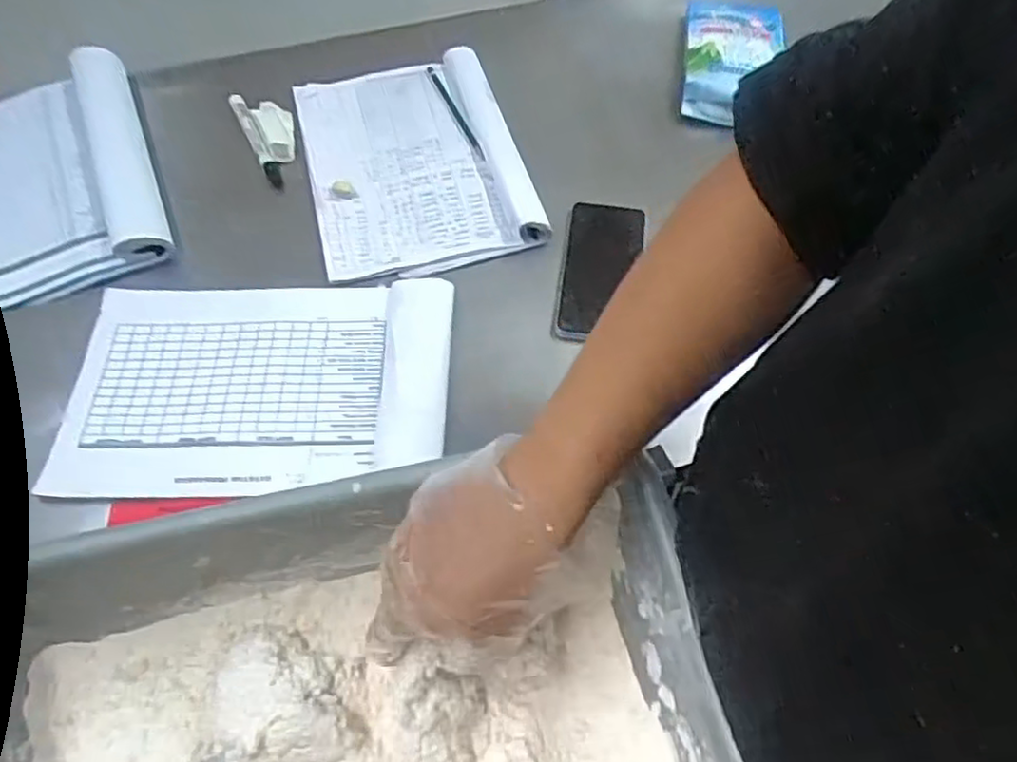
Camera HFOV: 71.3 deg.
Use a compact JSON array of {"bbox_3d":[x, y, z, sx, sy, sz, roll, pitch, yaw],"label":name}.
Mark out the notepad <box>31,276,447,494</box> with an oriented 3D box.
[{"bbox_3d":[-0.217,0.001,0.624,0.330,0.019,0.198,-4,60,-2],"label":"notepad"}]

